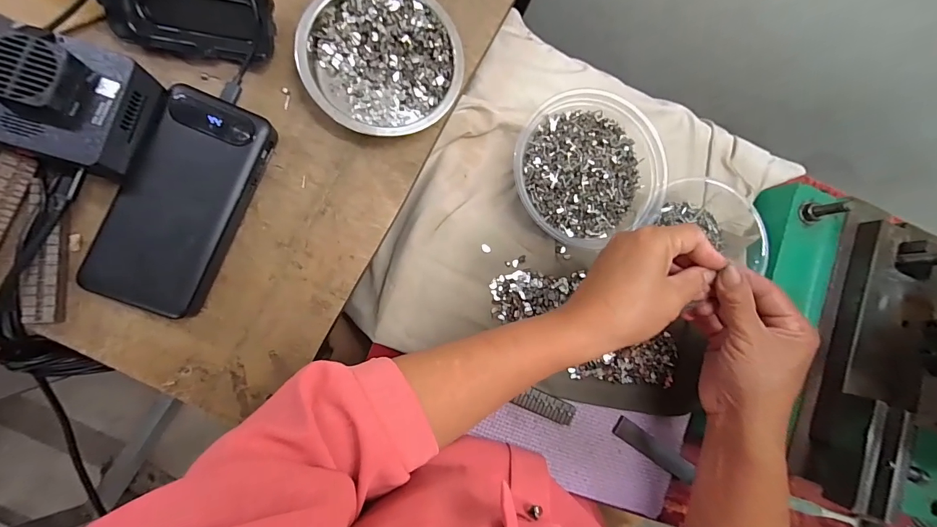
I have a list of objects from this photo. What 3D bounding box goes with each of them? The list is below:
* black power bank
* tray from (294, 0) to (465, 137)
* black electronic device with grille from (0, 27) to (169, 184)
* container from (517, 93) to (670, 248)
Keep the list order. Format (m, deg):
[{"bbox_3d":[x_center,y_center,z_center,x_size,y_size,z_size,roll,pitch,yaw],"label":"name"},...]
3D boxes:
[{"bbox_3d":[-0.201,-0.044,0.279,0.072,0.024,0.151,21,83,-8],"label":"black power bank"},{"bbox_3d":[-0.066,-0.160,0.311,0.119,0.024,0.117,1,87,-10],"label":"tray"},{"bbox_3d":[-0.256,-0.105,0.252,0.076,0.044,0.078,20,84,-9],"label":"black electronic device with grille"},{"bbox_3d":[0.104,-0.084,0.351,0.127,0.038,0.129,1,87,-10],"label":"container"}]

